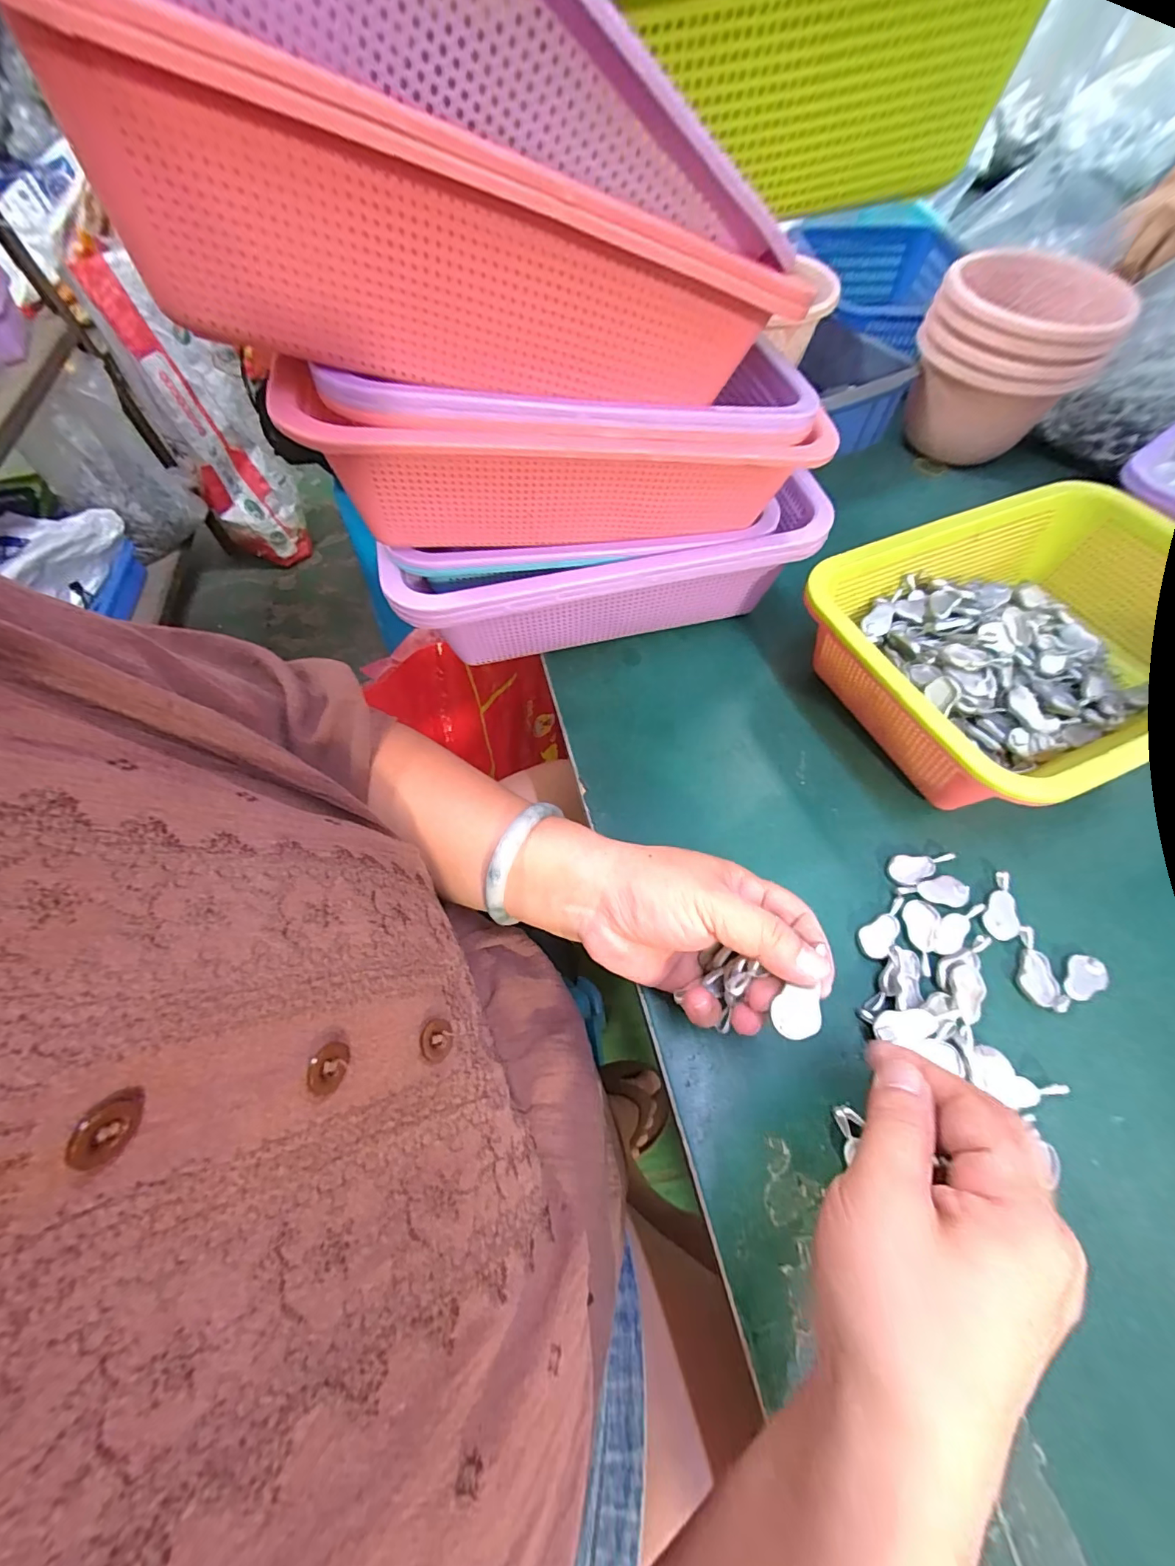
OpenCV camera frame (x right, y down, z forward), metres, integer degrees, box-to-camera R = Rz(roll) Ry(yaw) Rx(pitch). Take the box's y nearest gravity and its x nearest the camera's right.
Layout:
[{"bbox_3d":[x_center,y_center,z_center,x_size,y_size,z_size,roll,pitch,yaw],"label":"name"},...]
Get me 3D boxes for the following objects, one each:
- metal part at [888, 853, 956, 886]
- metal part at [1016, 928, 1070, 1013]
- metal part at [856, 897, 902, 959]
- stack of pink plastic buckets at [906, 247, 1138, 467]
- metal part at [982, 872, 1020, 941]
[{"bbox_3d":[0.205,0.049,0.303,0.043,0.004,0.018,-18,61,-8],"label":"metal part"},{"bbox_3d":[0.245,0.101,0.272,0.020,0.004,0.043,0,60,2],"label":"metal part"},{"bbox_3d":[0.171,0.082,0.285,0.016,0.004,0.042,40,69,22],"label":"metal part"},{"bbox_3d":[0.402,-0.413,0.492,0.149,0.122,0.138,22,64,14],"label":"stack of pink plastic buckets"},{"bbox_3d":[0.244,0.072,0.289,0.018,0.004,0.042,30,66,18],"label":"metal part"}]

